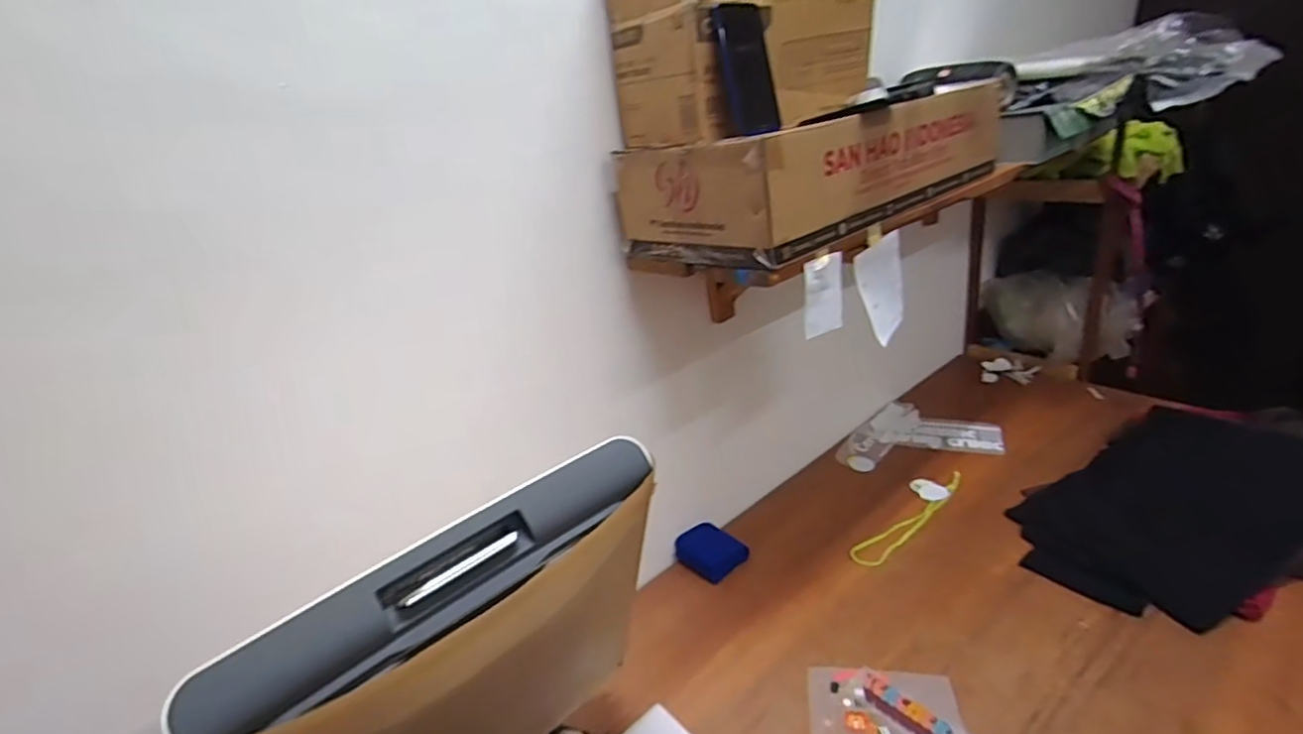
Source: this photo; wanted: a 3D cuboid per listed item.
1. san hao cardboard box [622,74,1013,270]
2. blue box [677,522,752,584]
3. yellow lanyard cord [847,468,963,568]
[{"bbox_3d":[0.273,-0.325,0.947,0.603,0.160,0.282,-24,27,-31],"label":"san hao cardboard box"},{"bbox_3d":[0.118,0.364,1.199,0.115,0.026,0.131,-28,34,-34],"label":"blue box"},{"bbox_3d":[0.541,0.312,1.227,0.353,0.011,0.058,-24,33,-26],"label":"yellow lanyard cord"}]

